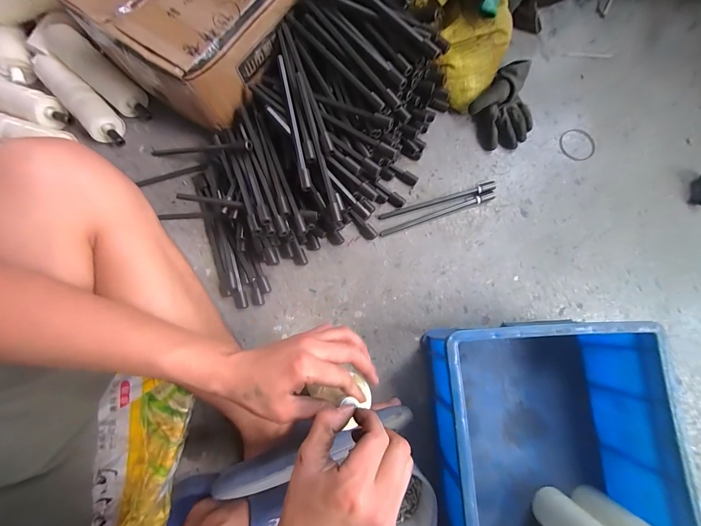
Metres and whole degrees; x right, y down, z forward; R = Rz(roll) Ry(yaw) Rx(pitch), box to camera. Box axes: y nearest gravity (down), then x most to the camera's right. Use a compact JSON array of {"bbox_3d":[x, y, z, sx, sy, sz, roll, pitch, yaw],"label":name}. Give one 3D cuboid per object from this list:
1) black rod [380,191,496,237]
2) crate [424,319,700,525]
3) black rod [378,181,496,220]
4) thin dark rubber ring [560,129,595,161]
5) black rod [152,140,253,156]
[{"bbox_3d":[0.169,-0.095,0.575,0.235,0.013,0.014,-19,80,-5],"label":"black rod"},{"bbox_3d":[0.280,0.284,0.433,0.289,0.153,0.376,-3,79,-2],"label":"crate"},{"bbox_3d":[0.170,-0.122,0.576,0.235,0.011,0.016,-15,80,-4],"label":"black rod"},{"bbox_3d":[0.472,-0.246,0.618,0.072,0.004,0.071,0,79,-2],"label":"thin dark rubber ring"},{"bbox_3d":[-0.277,-0.208,0.546,0.240,0.017,0.017,6,78,24],"label":"black rod"}]

